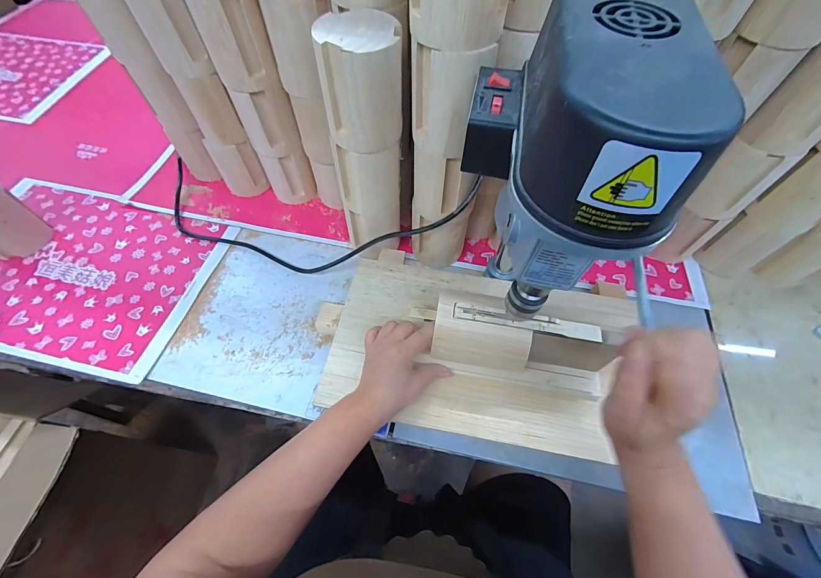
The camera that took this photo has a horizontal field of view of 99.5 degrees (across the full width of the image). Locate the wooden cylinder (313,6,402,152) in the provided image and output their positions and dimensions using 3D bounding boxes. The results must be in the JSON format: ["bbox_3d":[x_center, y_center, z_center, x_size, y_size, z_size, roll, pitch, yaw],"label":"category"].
[{"bbox_3d":[-0.047,-0.201,0.344,0.074,0.098,0.080,-6,61,-4],"label":"wooden cylinder"}]

